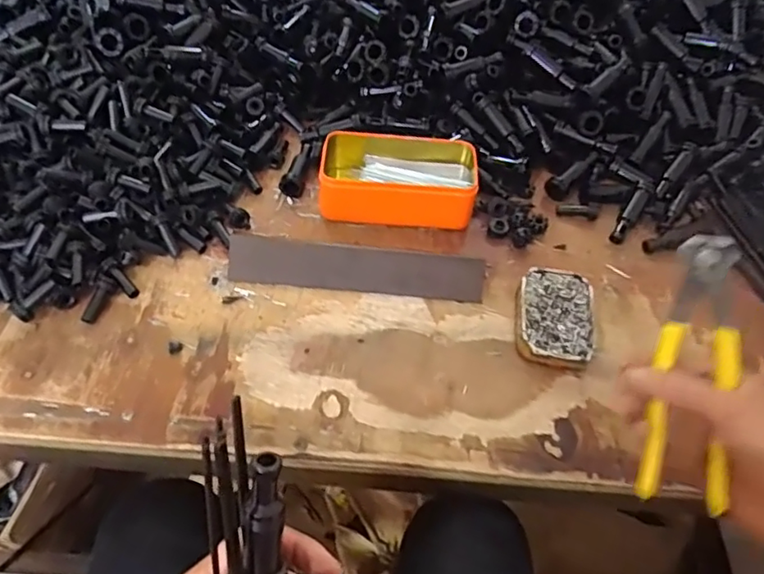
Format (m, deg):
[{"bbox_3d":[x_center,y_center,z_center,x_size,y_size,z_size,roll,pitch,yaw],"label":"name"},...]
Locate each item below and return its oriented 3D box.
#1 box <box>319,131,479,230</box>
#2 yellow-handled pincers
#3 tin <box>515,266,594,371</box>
[{"bbox_3d":[0.014,-0.101,0.559,0.148,0.047,0.090,7,52,-1],"label":"box"},{"bbox_3d":[0.196,0.049,0.365,0.042,0.023,0.170,14,81,5],"label":"yellow-handled pincers"},{"bbox_3d":[0.142,0.026,0.482,0.059,0.021,0.087,10,52,2],"label":"tin"}]

